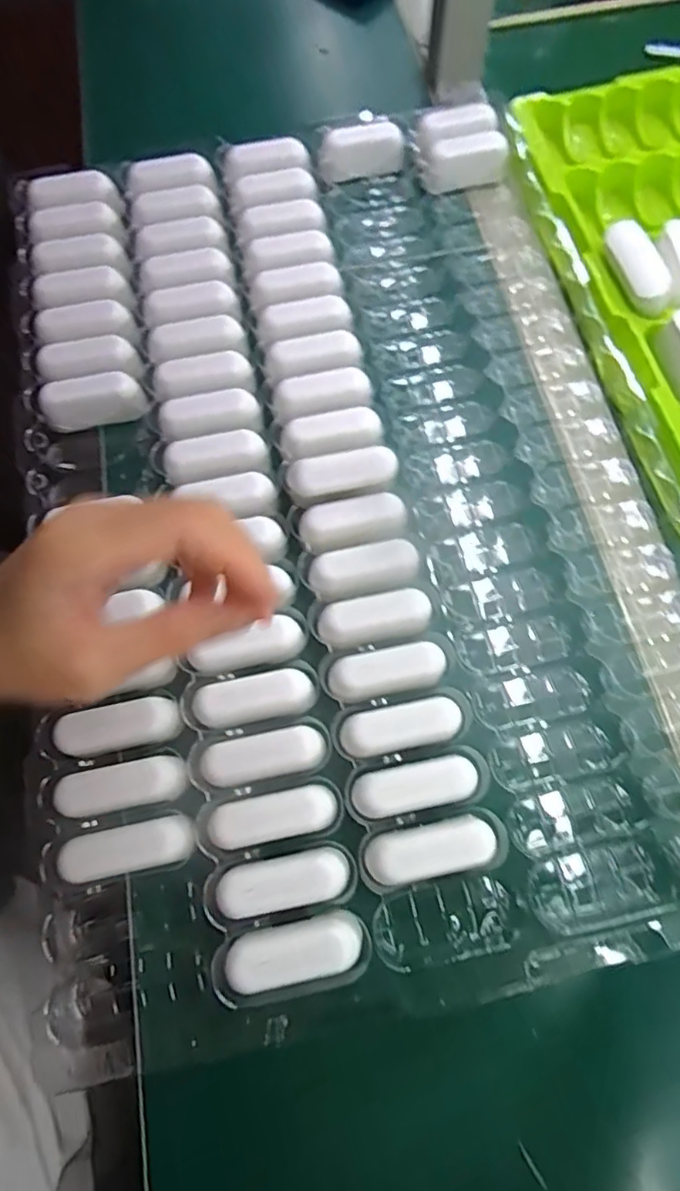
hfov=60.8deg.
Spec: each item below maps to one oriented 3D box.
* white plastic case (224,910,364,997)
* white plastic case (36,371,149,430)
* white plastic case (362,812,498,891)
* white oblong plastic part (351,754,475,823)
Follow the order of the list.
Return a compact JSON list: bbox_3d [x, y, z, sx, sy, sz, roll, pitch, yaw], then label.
[{"bbox_3d":[-0.021,0.170,0.278,0.063,0.023,0.025,-16,72,-3],"label":"white plastic case"},{"bbox_3d":[-0.162,-0.129,0.386,0.063,0.025,0.024,-13,71,-2],"label":"white plastic case"},{"bbox_3d":[0.044,0.127,0.291,0.062,0.028,0.024,-13,71,-2],"label":"white plastic case"},{"bbox_3d":[0.039,0.100,0.302,0.063,0.024,0.024,-13,71,-2],"label":"white oblong plastic part"}]

